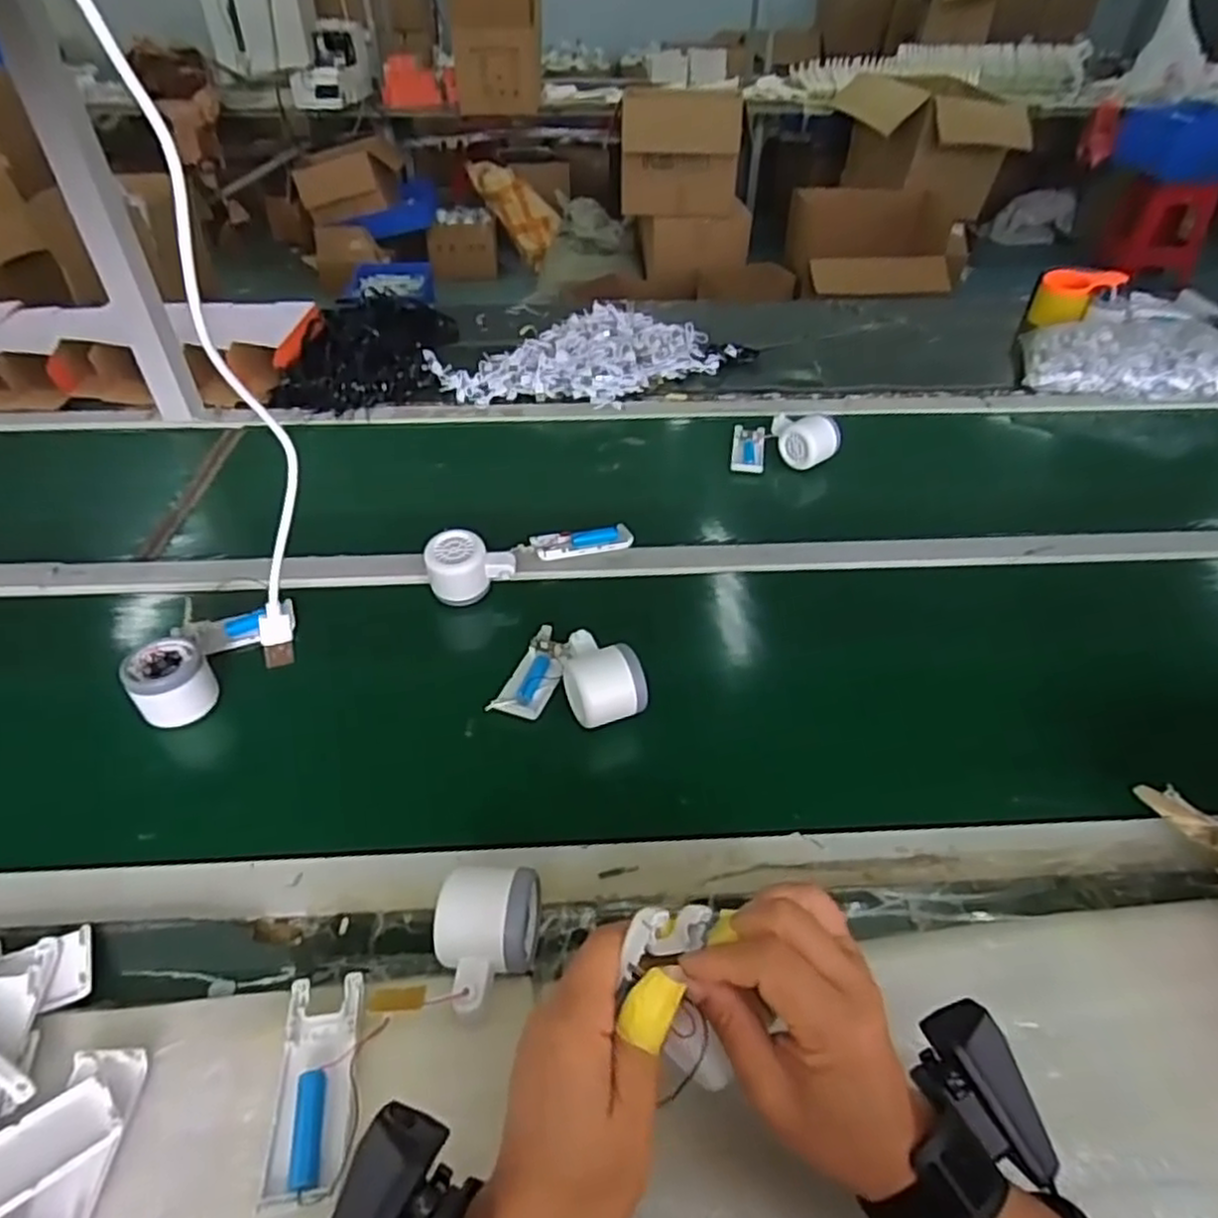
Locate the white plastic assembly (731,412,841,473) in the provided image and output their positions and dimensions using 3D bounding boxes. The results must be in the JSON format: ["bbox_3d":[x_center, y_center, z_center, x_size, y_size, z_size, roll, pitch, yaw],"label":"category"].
[{"bbox_3d":[0.224,-0.221,0.909,0.128,0.055,0.098,7,43,7],"label":"white plastic assembly"}]

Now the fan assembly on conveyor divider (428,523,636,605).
[{"bbox_3d":[-0.078,-0.065,0.731,0.215,0.057,0.053,-19,46,-20],"label":"fan assembly on conveyor divider"}]

